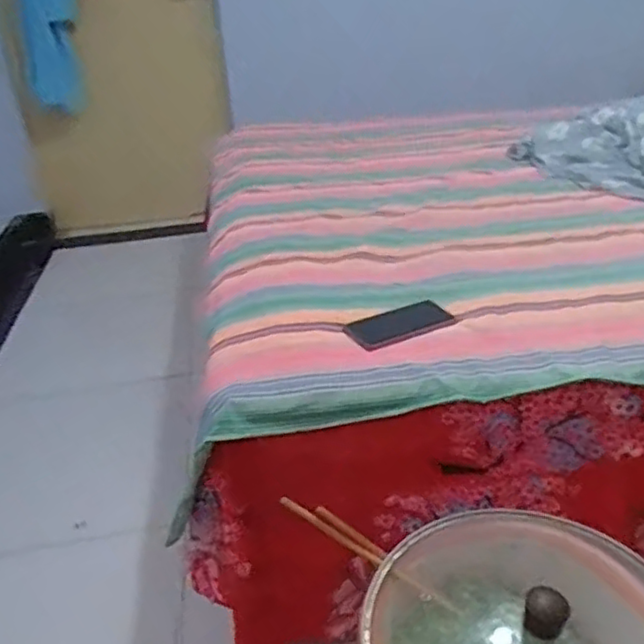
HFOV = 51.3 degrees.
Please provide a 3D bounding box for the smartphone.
[{"bbox_3d":[0.118,0.002,1.027,0.169,0.013,0.082,-18,30,-23],"label":"smartphone"}]

